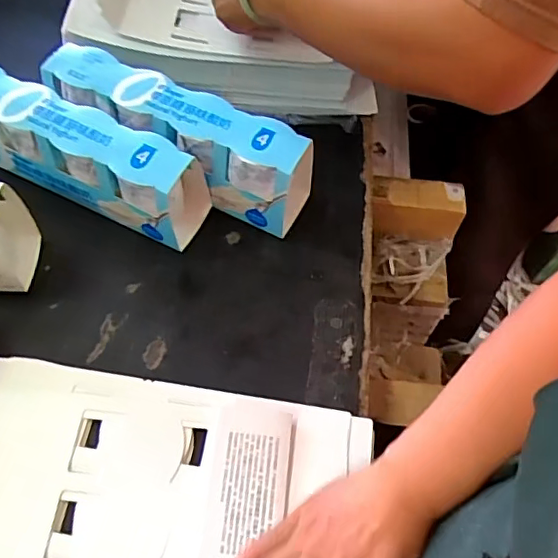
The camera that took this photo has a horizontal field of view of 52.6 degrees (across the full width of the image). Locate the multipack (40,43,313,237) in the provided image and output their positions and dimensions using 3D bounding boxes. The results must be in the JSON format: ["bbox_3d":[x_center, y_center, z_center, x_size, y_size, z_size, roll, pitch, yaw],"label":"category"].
[{"bbox_3d":[-0.098,-0.138,0.562,0.267,0.103,0.065,23,62,11],"label":"multipack"}]

